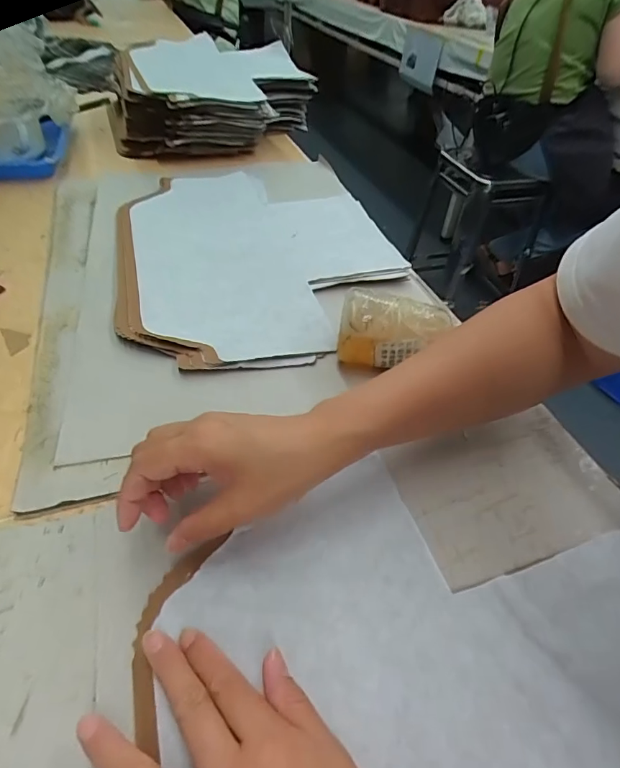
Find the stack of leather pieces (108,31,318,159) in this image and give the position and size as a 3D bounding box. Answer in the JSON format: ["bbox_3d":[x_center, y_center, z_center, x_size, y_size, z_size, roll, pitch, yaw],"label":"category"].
[{"bbox_3d":[-0.190,-0.542,0.864,0.352,0.101,0.388,-12,48,-14],"label":"stack of leather pieces"}]

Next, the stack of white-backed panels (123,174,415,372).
[{"bbox_3d":[-0.063,-0.167,0.561,0.318,0.019,0.399,-11,47,-13],"label":"stack of white-backed panels"}]

